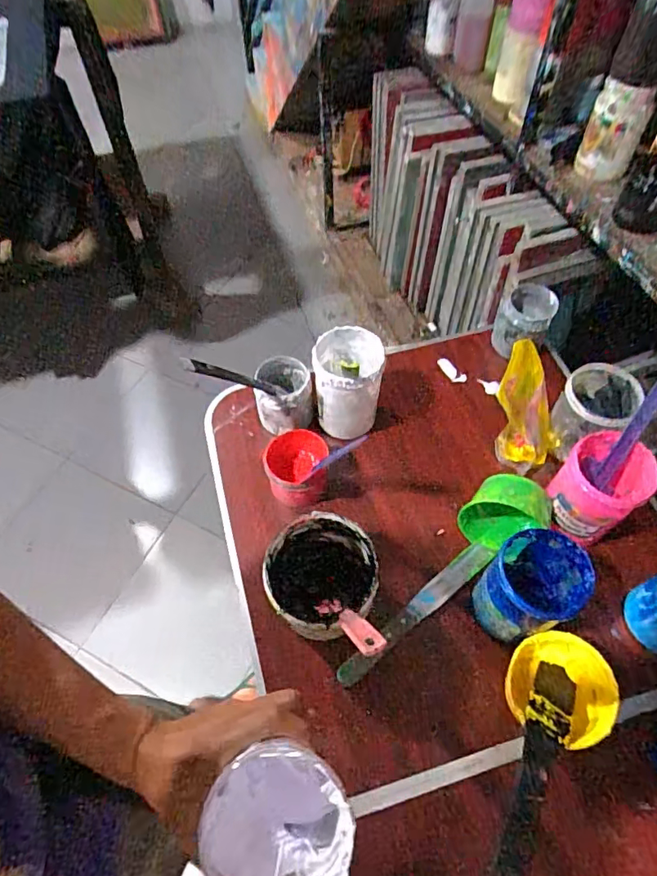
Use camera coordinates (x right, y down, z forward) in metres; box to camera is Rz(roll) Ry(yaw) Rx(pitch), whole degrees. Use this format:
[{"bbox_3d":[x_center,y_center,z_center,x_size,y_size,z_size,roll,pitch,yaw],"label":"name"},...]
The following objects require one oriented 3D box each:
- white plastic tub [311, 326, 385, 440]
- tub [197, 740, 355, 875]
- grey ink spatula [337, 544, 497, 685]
[{"bbox_3d":[0.028,-0.079,0.760,0.090,0.132,0.099,-1,58,1],"label":"white plastic tub"},{"bbox_3d":[-0.033,0.280,0.379,0.090,0.109,0.092,-1,58,1],"label":"tub"},{"bbox_3d":[0.113,0.226,0.679,0.252,0.018,0.031,-41,65,-5],"label":"grey ink spatula"}]

